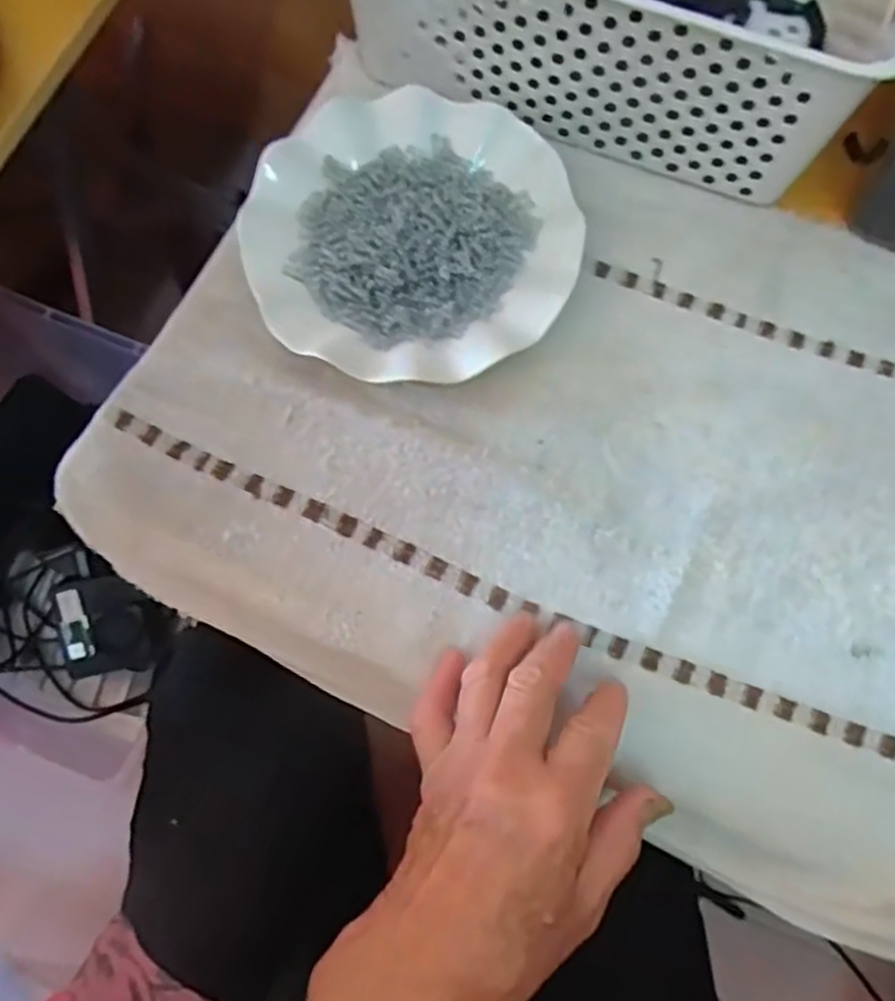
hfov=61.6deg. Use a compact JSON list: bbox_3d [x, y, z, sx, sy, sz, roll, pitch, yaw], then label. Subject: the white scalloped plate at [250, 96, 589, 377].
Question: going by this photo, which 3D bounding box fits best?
[{"bbox_3d":[-0.020,-0.150,0.425,0.177,0.026,0.175,0,75,-1],"label":"white scalloped plate"}]

